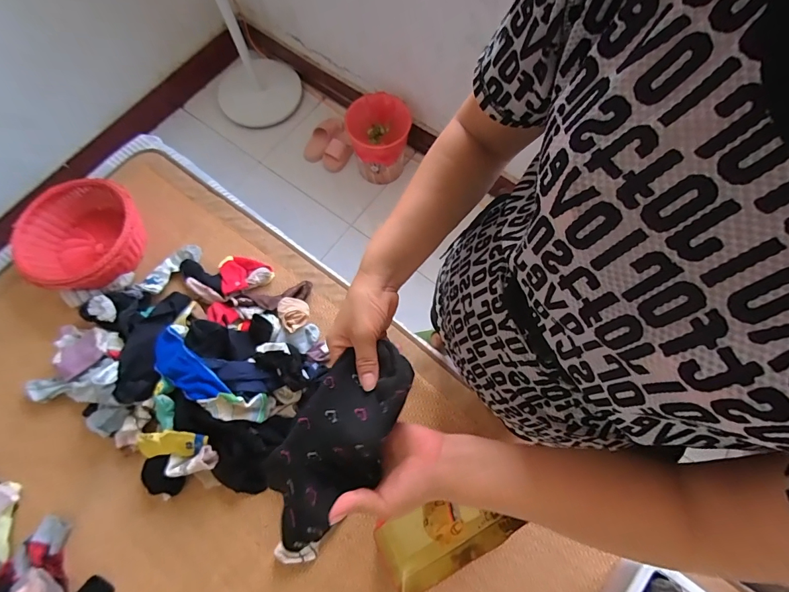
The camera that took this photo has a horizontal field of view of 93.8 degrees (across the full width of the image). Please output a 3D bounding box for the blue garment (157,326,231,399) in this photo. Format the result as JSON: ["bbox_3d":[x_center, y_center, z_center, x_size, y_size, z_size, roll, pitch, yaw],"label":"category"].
[{"bbox_3d":[-0.423,0.147,0.744,0.202,0.036,0.071,37,76,11],"label":"blue garment"}]

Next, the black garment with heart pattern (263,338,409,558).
[{"bbox_3d":[-0.064,0.154,0.366,0.095,0.042,0.231,31,92,10],"label":"black garment with heart pattern"}]

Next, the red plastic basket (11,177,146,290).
[{"bbox_3d":[-0.750,-0.145,0.902,0.273,0.094,0.274,0,72,1],"label":"red plastic basket"}]

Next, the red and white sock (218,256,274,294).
[{"bbox_3d":[-0.363,-0.064,0.892,0.114,0.039,0.101,-24,74,-7],"label":"red and white sock"}]

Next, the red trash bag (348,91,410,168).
[{"bbox_3d":[-0.066,-0.611,1.363,0.222,0.139,0.244,13,73,5],"label":"red trash bag"}]

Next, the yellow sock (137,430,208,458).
[{"bbox_3d":[-0.450,0.295,0.743,0.151,0.065,0.018,-11,28,8],"label":"yellow sock"}]

